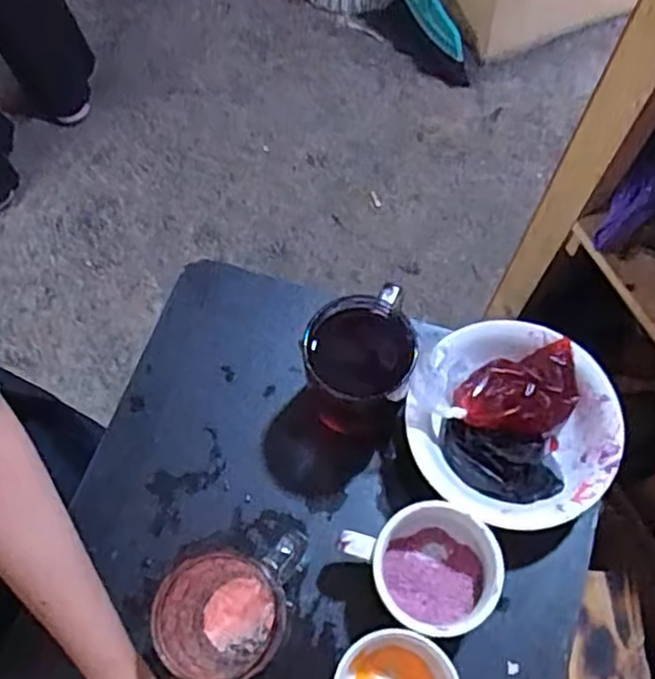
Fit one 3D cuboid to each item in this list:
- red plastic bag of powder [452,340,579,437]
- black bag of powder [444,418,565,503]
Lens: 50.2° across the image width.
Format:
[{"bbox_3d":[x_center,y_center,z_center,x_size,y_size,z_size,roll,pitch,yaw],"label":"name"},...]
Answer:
[{"bbox_3d":[0.144,0.040,0.520,0.092,0.024,0.061,-14,66,-4],"label":"red plastic bag of powder"},{"bbox_3d":[0.128,0.090,0.510,0.088,0.043,0.042,17,68,10],"label":"black bag of powder"}]

